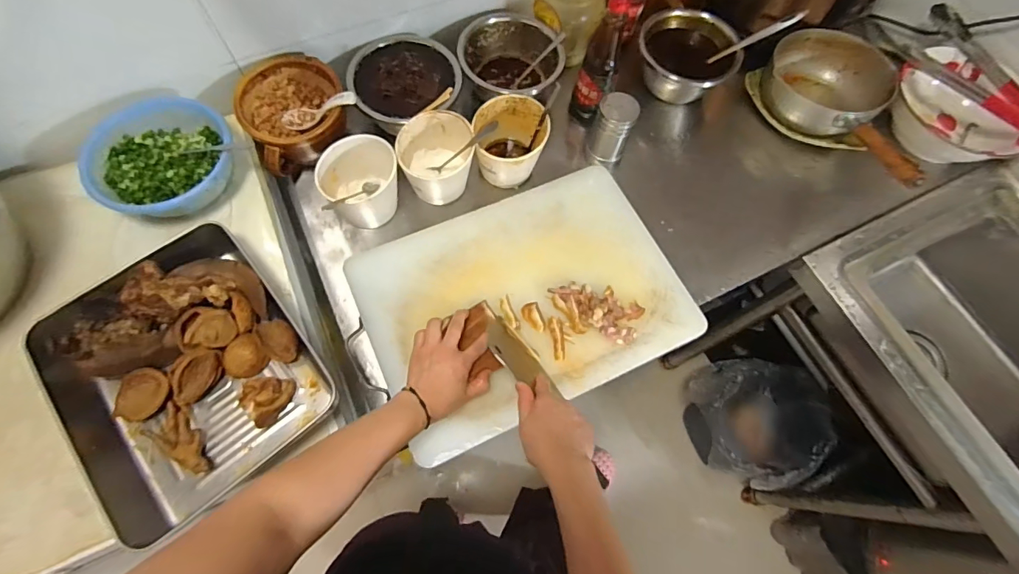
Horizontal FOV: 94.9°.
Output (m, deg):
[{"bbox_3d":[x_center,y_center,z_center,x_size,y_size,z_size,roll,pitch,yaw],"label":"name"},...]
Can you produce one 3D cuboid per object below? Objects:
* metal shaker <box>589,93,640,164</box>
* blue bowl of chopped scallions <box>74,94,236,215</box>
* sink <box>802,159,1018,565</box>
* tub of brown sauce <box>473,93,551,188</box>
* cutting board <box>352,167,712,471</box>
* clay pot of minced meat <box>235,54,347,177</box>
[{"bbox_3d":[0.167,-0.257,0.755,0.062,0.104,0.057,22,69,6],"label":"metal shaker"},{"bbox_3d":[-0.482,-0.175,0.655,0.188,0.059,0.183,24,69,7],"label":"blue bowl of chopped scallions"},{"bbox_3d":[0.754,0.106,0.780,0.433,0.226,0.481,-23,71,-12],"label":"sink"},{"bbox_3d":[0.001,-0.227,0.749,0.111,0.109,0.110,1,68,-3],"label":"tub of brown sauce"},{"bbox_3d":[0.030,0.005,0.675,0.446,0.023,0.321,-23,71,-12],"label":"cutting board"},{"bbox_3d":[-0.331,-0.268,0.724,0.148,0.096,0.149,1,68,-3],"label":"clay pot of minced meat"}]

